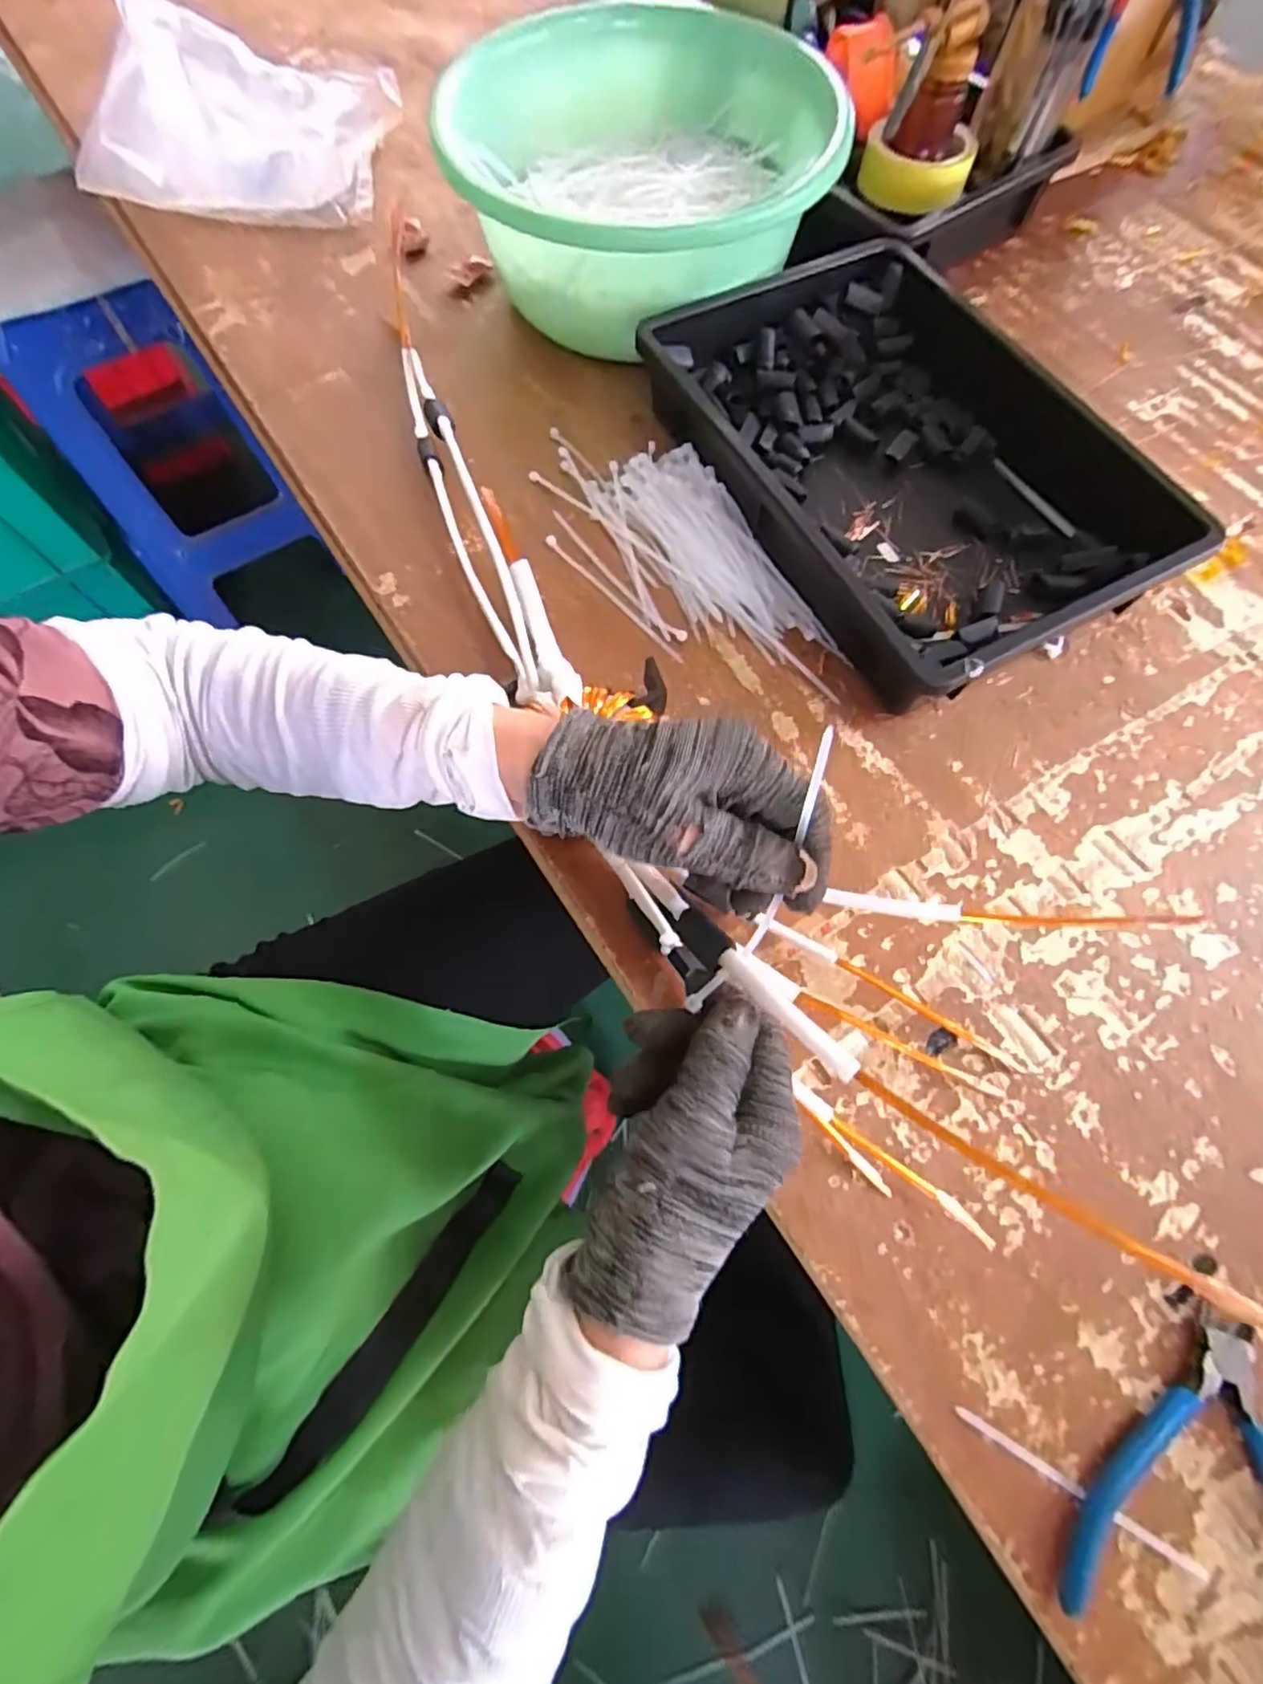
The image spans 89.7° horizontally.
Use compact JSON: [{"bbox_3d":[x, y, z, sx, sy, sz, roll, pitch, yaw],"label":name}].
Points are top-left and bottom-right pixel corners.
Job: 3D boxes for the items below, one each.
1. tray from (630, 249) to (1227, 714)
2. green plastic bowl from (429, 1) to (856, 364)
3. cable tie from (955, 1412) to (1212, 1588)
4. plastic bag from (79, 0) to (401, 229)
[{"bbox_3d":[0.198,-0.283,0.472,0.257,0.062,0.368,-26,71,-10],"label":"tray"},{"bbox_3d":[0.008,-0.534,0.532,0.288,0.121,0.308,0,69,0],"label":"green plastic bowl"},{"bbox_3d":[0.201,0.292,0.285,0.114,0.004,0.005,29,72,10],"label":"cable tie"},{"bbox_3d":[-0.360,-0.679,0.590,0.270,0.092,0.182,-11,70,-4],"label":"plastic bag"}]

